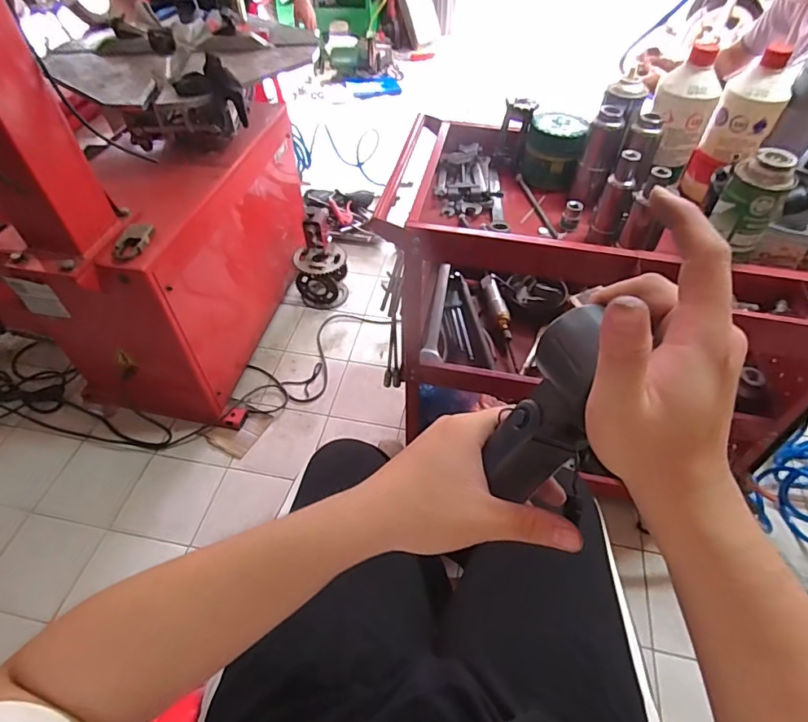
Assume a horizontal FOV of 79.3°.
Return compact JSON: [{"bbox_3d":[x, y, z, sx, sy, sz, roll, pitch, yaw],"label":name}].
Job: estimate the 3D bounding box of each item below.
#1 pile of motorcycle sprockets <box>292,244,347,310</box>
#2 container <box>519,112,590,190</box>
[{"bbox_3d":[-0.271,-0.275,1.597,0.168,0.141,0.138,-4,50,-4],"label":"pile of motorcycle sprockets"},{"bbox_3d":[0.257,-0.364,0.846,0.095,0.112,0.094,0,50,0],"label":"container"}]

